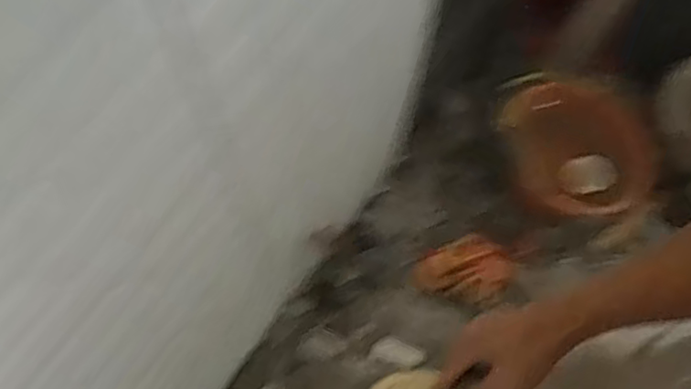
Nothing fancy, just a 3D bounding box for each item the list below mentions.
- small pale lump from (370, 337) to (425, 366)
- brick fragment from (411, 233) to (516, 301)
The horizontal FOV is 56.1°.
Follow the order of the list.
[{"bbox_3d":[0.107,0.321,1.326,0.107,0.020,0.048,9,70,2],"label":"small pale lump"},{"bbox_3d":[0.245,0.152,1.364,0.199,0.093,0.131,2,70,0],"label":"brick fragment"}]

